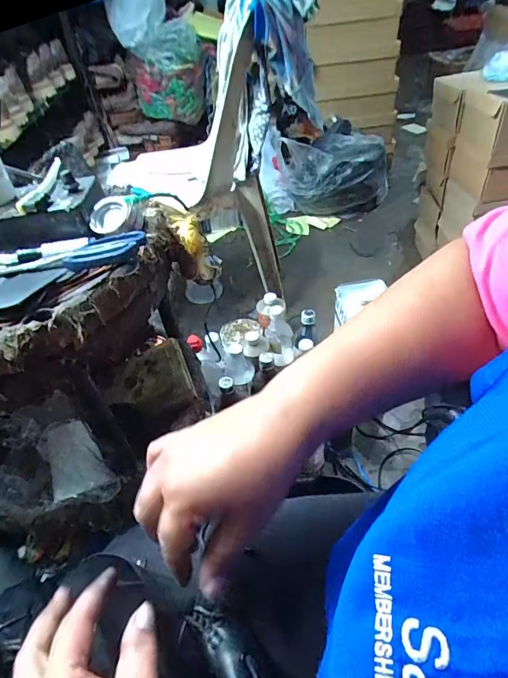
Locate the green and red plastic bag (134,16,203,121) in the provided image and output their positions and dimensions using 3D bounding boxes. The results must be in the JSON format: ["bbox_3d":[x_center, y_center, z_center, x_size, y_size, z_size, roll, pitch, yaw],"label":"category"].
[{"bbox_3d":[-0.315,-0.981,1.522,0.249,0.295,0.173,-14,44,-6],"label":"green and red plastic bag"}]

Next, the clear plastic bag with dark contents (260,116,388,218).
[{"bbox_3d":[0.274,-0.644,1.591,0.476,0.271,0.224,-10,44,-3],"label":"clear plastic bag with dark contents"}]

